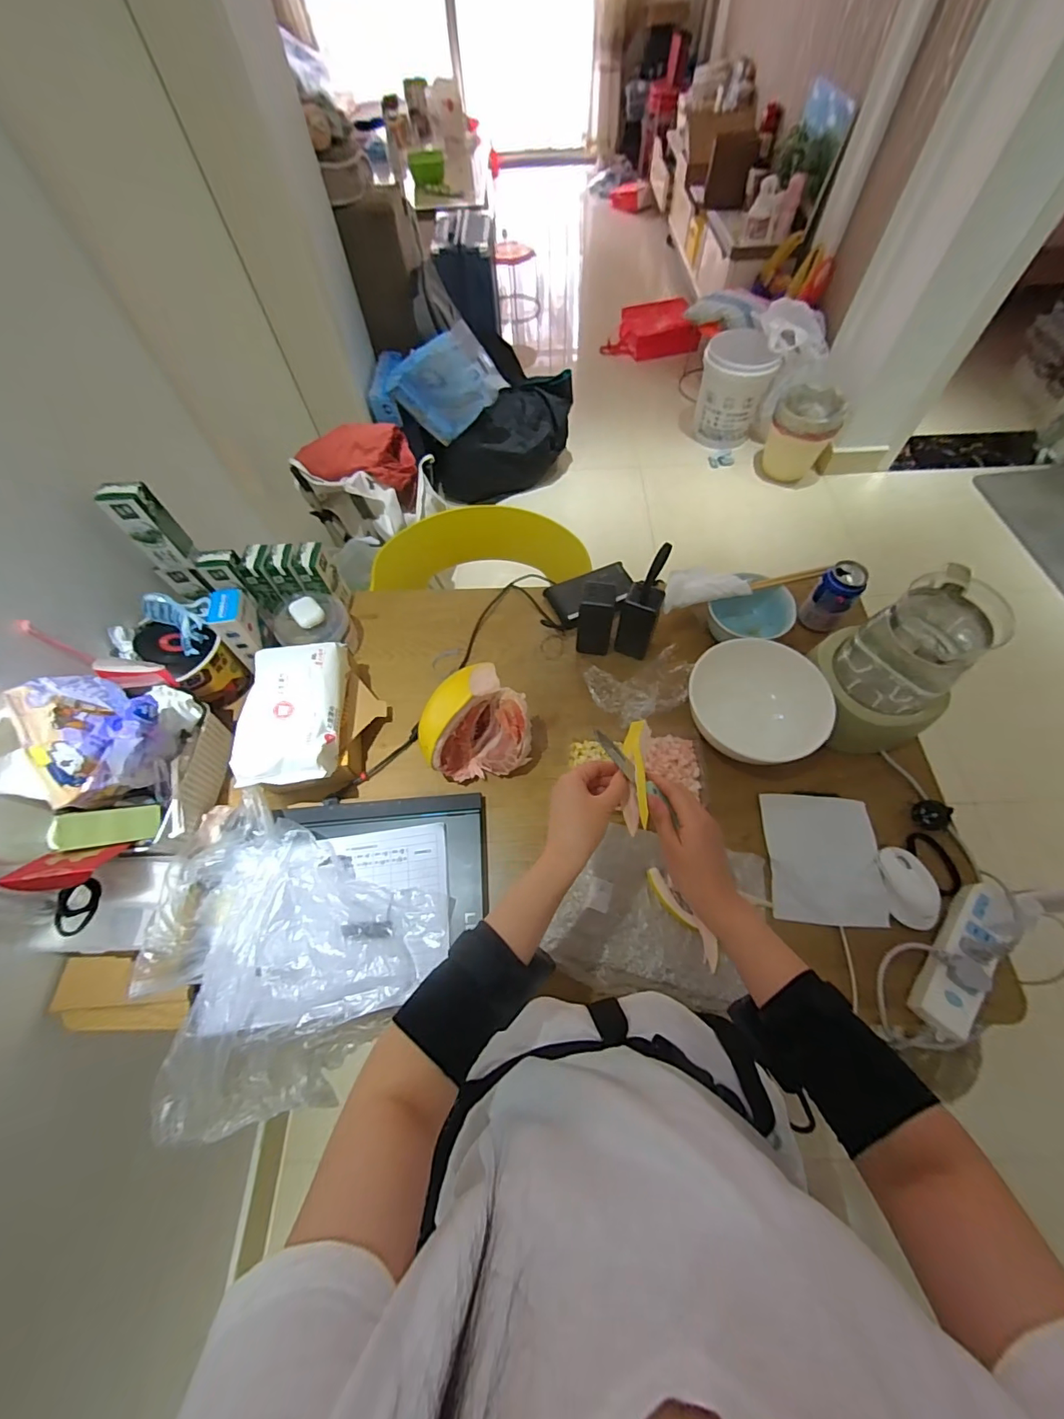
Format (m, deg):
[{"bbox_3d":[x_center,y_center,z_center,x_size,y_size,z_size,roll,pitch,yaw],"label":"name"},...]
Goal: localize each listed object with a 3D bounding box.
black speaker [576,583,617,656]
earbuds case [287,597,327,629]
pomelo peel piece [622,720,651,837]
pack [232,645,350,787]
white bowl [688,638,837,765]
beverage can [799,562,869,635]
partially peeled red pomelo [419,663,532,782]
[{"bbox_3d":[0.104,-0.145,0.769,0.054,0.133,0.046,7,63,6],"label":"black speaker"},{"bbox_3d":[-0.371,-0.160,0.780,0.045,0.021,0.051,-36,67,-15],"label":"earbuds case"},{"bbox_3d":[0.106,0.061,0.479,0.027,0.023,0.126,6,59,6],"label":"pomelo peel piece"},{"bbox_3d":[-0.338,0.003,0.673,0.122,0.065,0.210,-8,63,-1],"label":"pack"},{"bbox_3d":[0.335,-0.010,0.719,0.194,0.082,0.183,-1,63,2],"label":"white bowl"},{"bbox_3d":[0.512,-0.194,0.799,0.072,0.109,0.070,-1,63,2],"label":"beverage can"},{"bbox_3d":[-0.079,0.023,0.672,0.153,0.141,0.117,-18,63,-7],"label":"partially peeled red pomelo"}]

